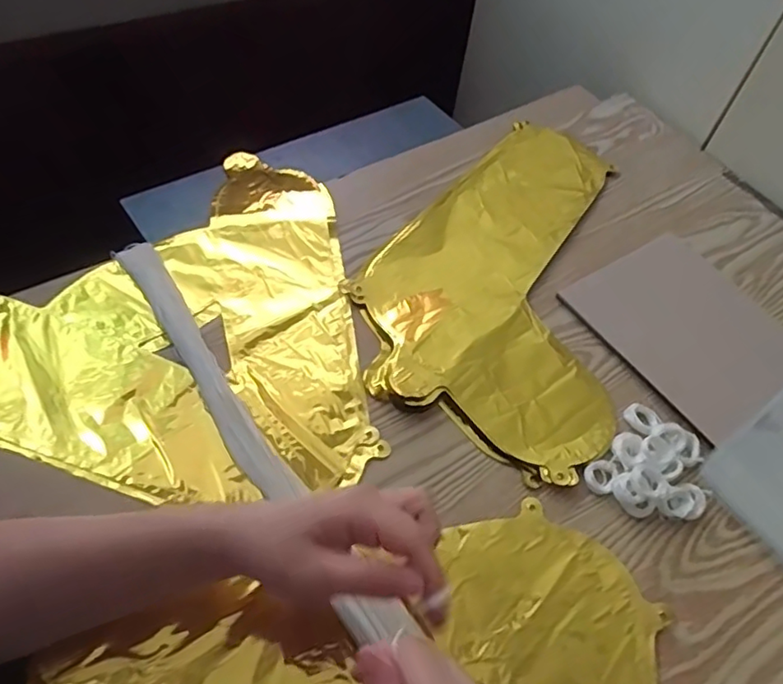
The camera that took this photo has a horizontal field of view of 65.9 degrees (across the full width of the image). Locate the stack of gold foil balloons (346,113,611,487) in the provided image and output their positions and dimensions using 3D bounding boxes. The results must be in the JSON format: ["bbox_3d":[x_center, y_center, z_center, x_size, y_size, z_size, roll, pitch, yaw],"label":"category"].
[{"bbox_3d":[0.126,-0.079,0.575,0.235,0.014,0.397,25,56,12],"label":"stack of gold foil balloons"}]

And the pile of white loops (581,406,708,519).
[{"bbox_3d":[0.202,0.094,0.457,0.078,0.021,0.087,36,59,19],"label":"pile of white loops"}]

